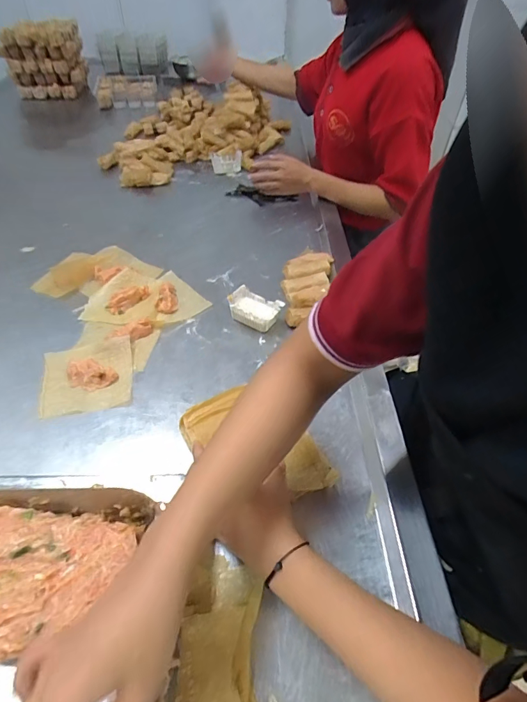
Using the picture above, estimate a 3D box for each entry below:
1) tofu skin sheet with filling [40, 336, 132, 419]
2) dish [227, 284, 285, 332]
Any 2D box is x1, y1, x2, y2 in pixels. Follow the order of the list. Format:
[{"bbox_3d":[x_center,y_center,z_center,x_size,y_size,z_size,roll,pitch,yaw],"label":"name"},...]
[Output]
[{"bbox_3d":[-0.237,0.028,0.528,0.114,0.019,0.112,-8,48,-11],"label":"tofu skin sheet with filling"},{"bbox_3d":[-0.014,-0.061,0.603,0.084,0.040,0.057,23,50,18],"label":"dish"}]

